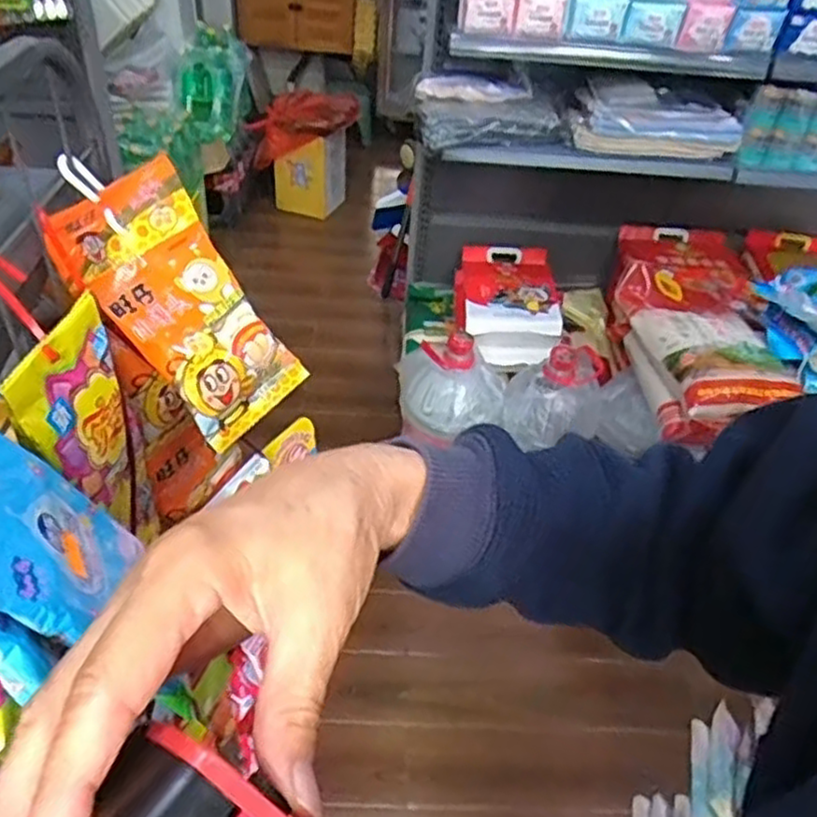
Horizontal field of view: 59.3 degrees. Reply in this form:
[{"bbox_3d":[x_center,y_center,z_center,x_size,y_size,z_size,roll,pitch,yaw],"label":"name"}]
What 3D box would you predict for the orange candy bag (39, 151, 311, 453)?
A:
[{"bbox_3d":[-0.127,-0.057,0.411,0.019,0.152,0.090,-17,25,46],"label":"orange candy bag"}]

